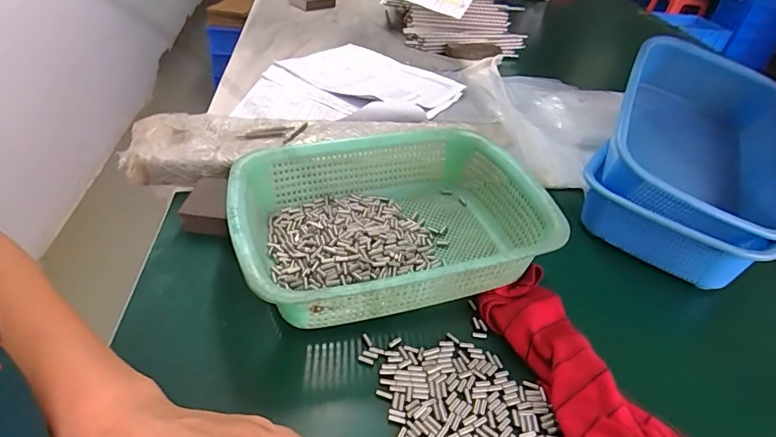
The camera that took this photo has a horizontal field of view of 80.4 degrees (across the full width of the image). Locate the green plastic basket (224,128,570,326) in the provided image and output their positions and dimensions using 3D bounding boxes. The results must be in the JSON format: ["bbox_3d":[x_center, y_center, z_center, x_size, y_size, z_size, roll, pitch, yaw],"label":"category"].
[{"bbox_3d":[0.000,0.005,0.466,0.298,0.080,0.219,-8,42,-18],"label":"green plastic basket"}]

